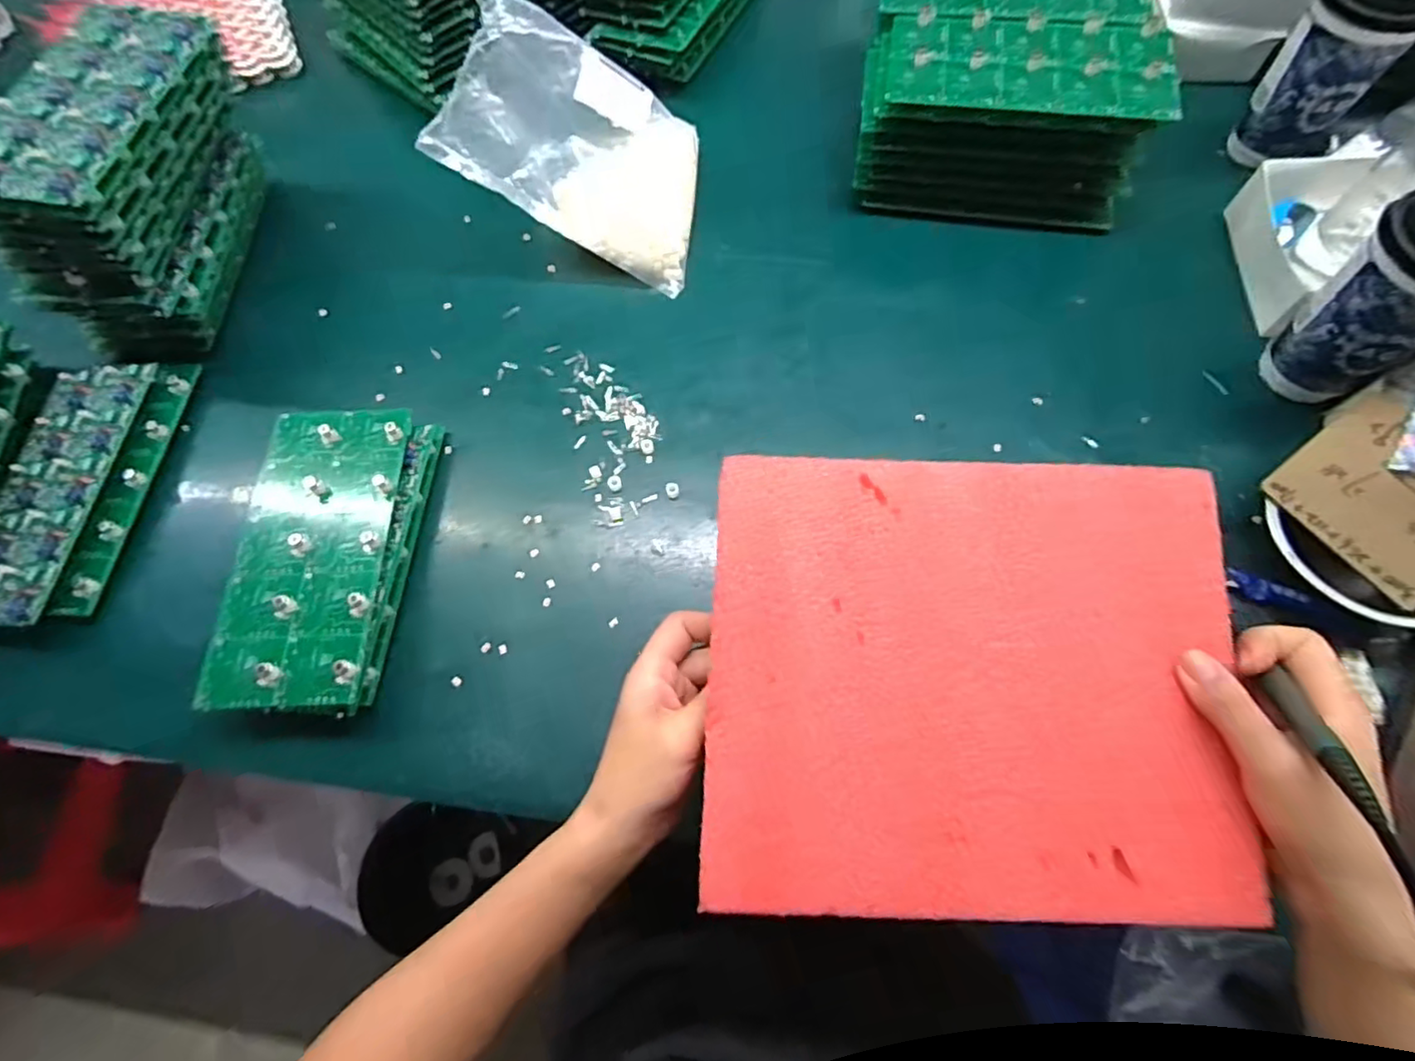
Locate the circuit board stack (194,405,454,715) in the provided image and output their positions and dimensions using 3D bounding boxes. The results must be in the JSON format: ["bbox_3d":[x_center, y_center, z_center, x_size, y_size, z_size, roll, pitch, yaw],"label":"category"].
[{"bbox_3d":[-0.274,0.015,0.458,0.115,0.042,0.224,-1,67,3],"label":"circuit board stack"}]

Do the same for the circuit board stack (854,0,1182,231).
[{"bbox_3d":[0.264,-0.422,0.575,0.235,0.084,0.253,4,67,5],"label":"circuit board stack"}]

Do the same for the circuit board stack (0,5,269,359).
[{"bbox_3d":[-0.474,-0.292,0.532,0.112,0.149,0.234,4,67,5],"label":"circuit board stack"}]

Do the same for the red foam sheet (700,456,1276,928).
[{"bbox_3d":[0.130,0.070,0.307,0.253,0.006,0.212,3,78,-2],"label":"red foam sheet"}]

